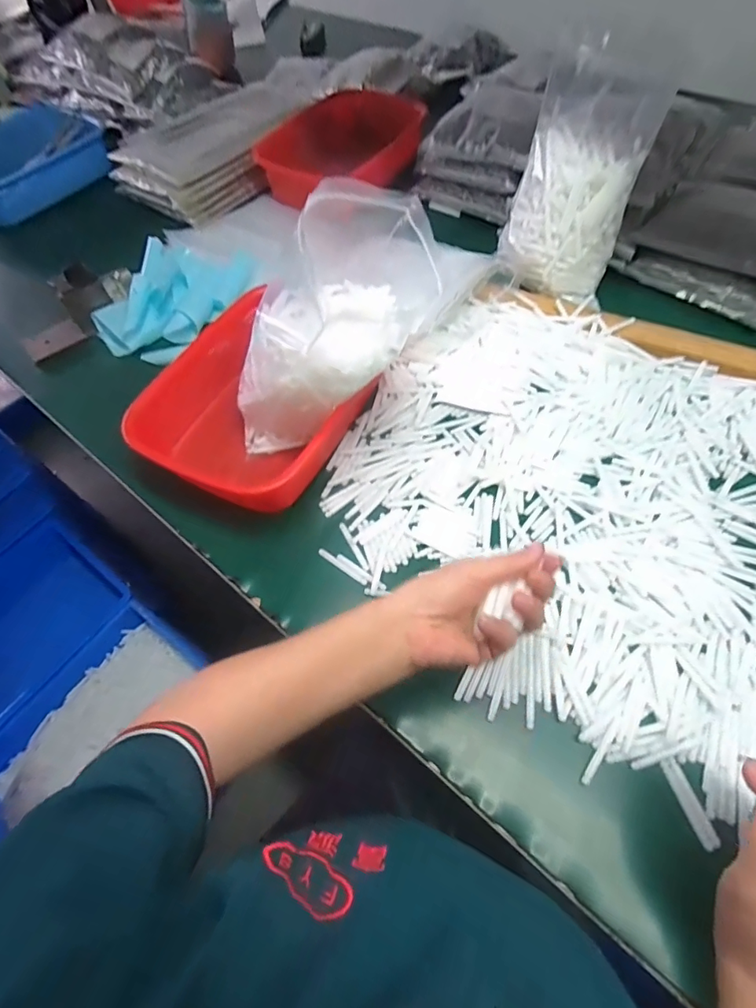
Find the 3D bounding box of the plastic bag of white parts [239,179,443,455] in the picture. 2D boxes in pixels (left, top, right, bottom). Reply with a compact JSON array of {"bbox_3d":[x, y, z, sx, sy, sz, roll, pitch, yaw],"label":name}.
[{"bbox_3d":[-0.068,-0.157,0.467,0.111,0.288,0.133,-5,51,-50],"label":"plastic bag of white parts"}]

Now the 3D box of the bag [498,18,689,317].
[{"bbox_3d":[0.224,-0.371,0.567,0.137,0.219,0.098,29,67,20],"label":"bag"}]

